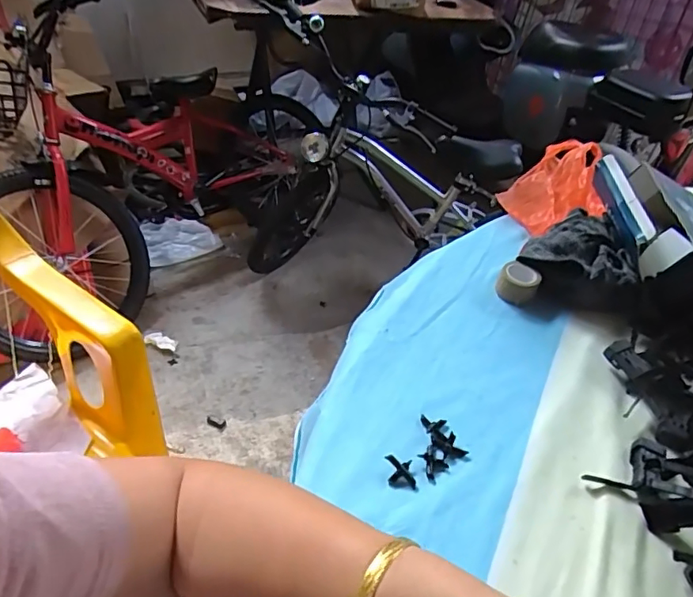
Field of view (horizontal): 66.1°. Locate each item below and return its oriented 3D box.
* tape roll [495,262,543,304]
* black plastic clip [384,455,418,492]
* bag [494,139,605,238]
[{"bbox_3d":[0.164,-0.013,0.511,0.035,0.028,0.029,27,47,21],"label":"tape roll"},{"bbox_3d":[0.038,0.121,0.370,0.020,0.009,0.021,1,43,-6],"label":"black plastic clip"},{"bbox_3d":[0.253,-0.131,0.626,0.147,0.056,0.103,-30,54,-33],"label":"bag"}]

